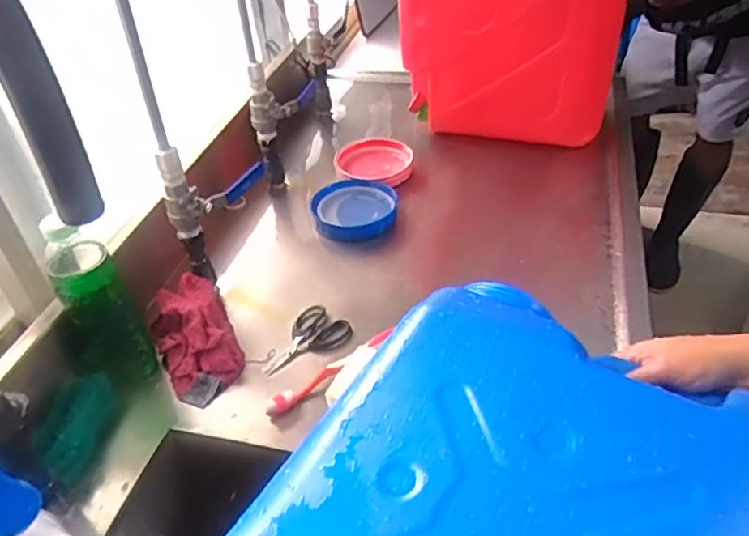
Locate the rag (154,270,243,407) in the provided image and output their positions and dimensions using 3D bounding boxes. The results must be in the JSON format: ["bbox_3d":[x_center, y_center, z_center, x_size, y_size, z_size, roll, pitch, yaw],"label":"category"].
[{"bbox_3d":[-0.203,0.077,0.720,0.083,0.056,0.158,-21,42,-18],"label":"rag"}]

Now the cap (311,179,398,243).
[{"bbox_3d":[-0.026,-0.080,0.905,0.118,0.035,0.115,-4,39,3],"label":"cap"}]

